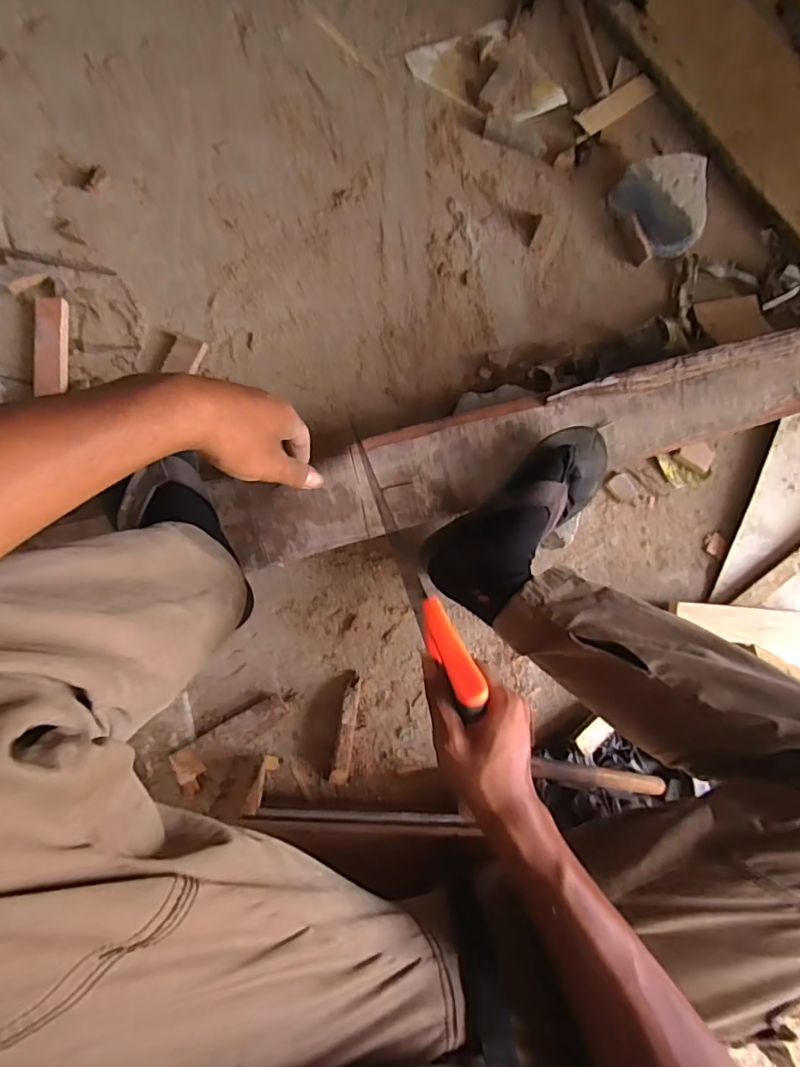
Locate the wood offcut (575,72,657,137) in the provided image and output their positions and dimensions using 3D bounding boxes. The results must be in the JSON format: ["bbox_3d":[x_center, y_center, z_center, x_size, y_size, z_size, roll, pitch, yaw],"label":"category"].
[{"bbox_3d":[0.358,-0.705,0.870,0.160,0.008,0.043,-38,89,-8],"label":"wood offcut"}]

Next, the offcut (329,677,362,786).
[{"bbox_3d":[-0.069,0.262,0.692,0.024,0.025,0.132,11,83,-5],"label":"offcut"}]

